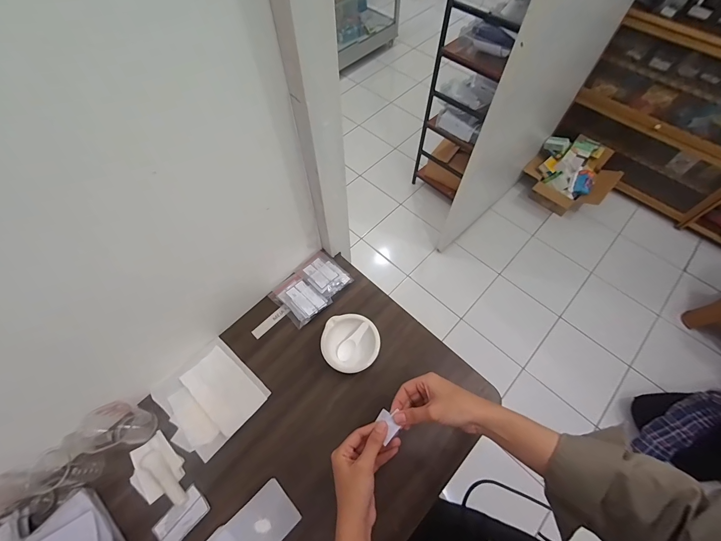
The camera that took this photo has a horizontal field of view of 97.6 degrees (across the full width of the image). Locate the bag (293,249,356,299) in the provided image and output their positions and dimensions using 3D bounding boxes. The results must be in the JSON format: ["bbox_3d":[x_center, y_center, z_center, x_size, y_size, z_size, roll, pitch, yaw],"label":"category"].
[{"bbox_3d":[-0.073,0.003,0.631,0.097,0.028,0.069,39,68,19],"label":"bag"}]

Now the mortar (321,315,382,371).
[{"bbox_3d":[-0.017,0.131,0.562,0.099,0.049,0.092,0,62,1],"label":"mortar"}]

